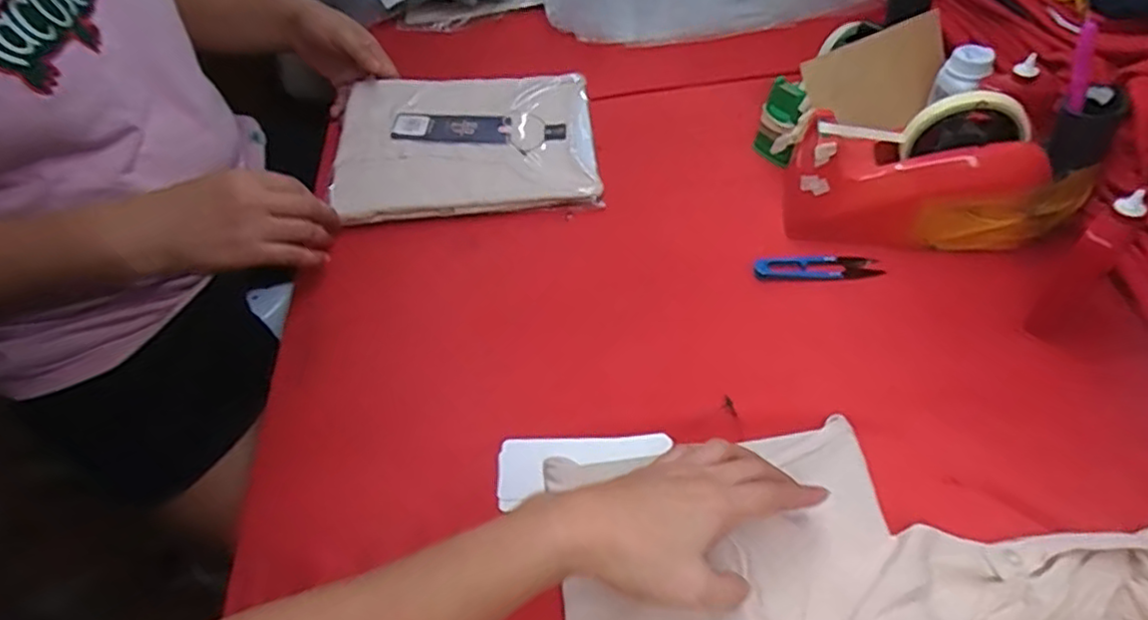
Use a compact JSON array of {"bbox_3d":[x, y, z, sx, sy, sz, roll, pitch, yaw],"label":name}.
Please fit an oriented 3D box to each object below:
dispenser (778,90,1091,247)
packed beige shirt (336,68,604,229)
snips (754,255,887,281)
[{"bbox_3d":[0.287,-0.111,0.529,0.231,0.108,0.073,11,51,10],"label":"dispenser"},{"bbox_3d":[-0.114,-0.186,0.688,0.264,0.027,0.225,-3,50,-2],"label":"packed beige shirt"},{"bbox_3d":[0.203,-0.036,0.551,0.100,0.008,0.026,5,50,5],"label":"snips"}]

